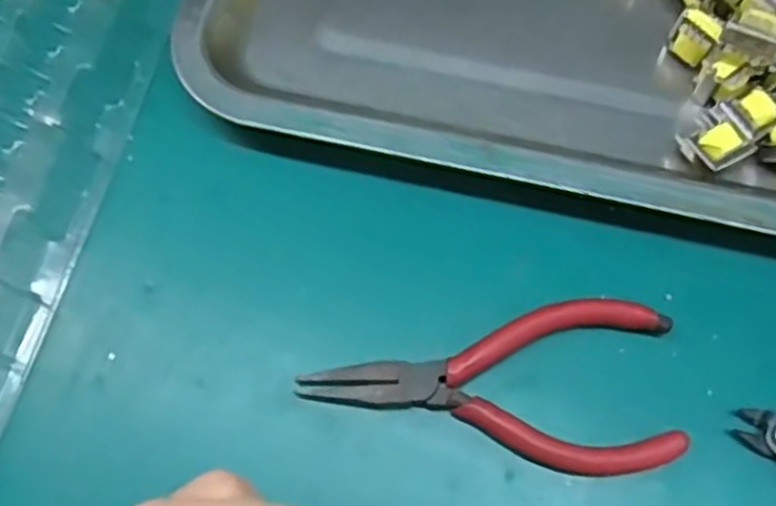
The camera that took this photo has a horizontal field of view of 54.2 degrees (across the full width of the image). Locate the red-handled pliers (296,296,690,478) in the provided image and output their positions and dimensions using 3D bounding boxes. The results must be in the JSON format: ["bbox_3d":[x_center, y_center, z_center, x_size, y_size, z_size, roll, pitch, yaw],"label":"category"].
[{"bbox_3d":[0.034,0.048,0.256,0.122,0.009,0.057,-6,72,0],"label":"red-handled pliers"}]

